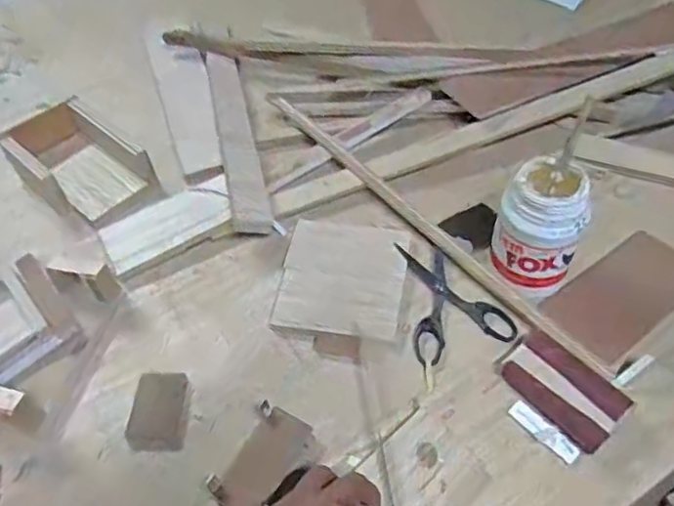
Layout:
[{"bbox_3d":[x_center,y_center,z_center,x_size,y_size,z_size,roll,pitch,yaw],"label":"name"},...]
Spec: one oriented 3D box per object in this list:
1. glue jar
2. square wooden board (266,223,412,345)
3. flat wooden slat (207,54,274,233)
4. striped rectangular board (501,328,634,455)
[{"bbox_3d":[0.189,-0.021,0.556,0.074,0.123,0.077,-2,54,2],"label":"glue jar"},{"bbox_3d":[0.006,0.025,0.614,0.127,0.004,0.136,6,55,8],"label":"square wooden board"},{"bbox_3d":[-0.126,-0.153,0.729,0.042,0.016,0.348,-8,49,-11],"label":"flat wooden slat"},{"bbox_3d":[0.198,0.118,0.513,0.056,0.030,0.099,-34,59,-19],"label":"striped rectangular board"}]

